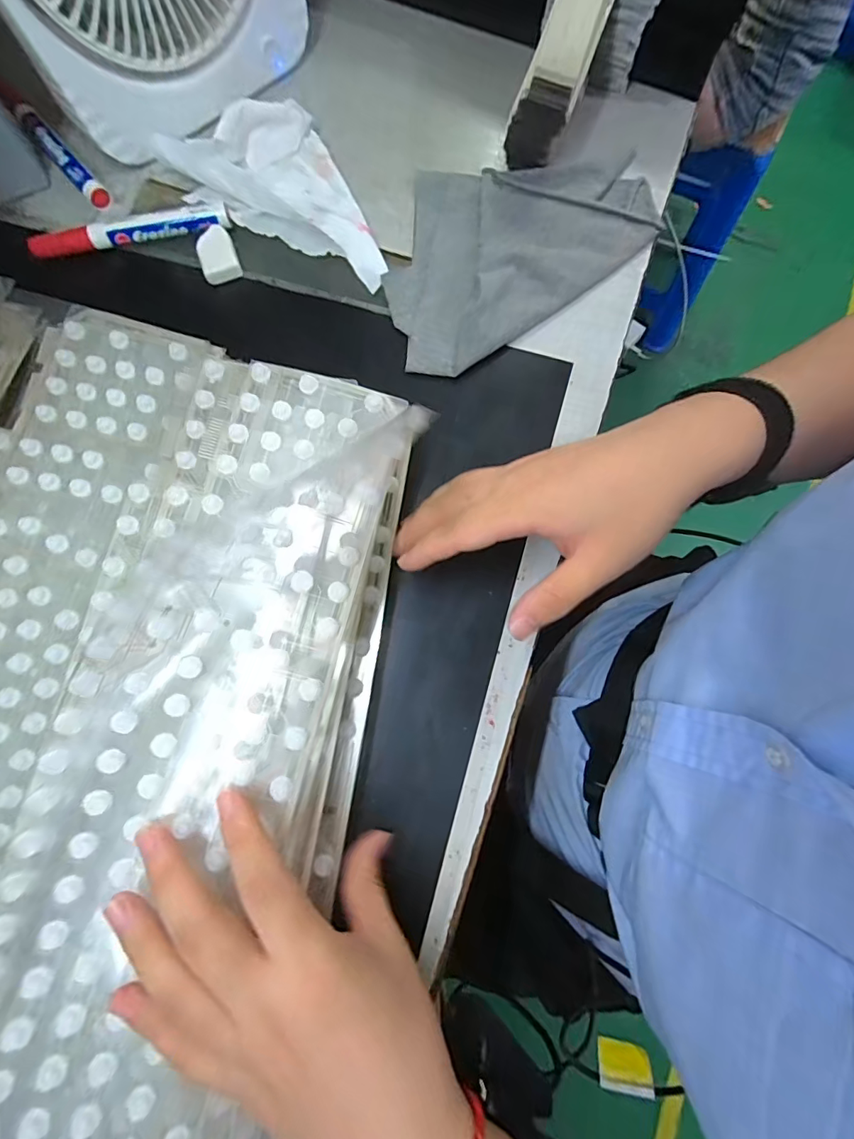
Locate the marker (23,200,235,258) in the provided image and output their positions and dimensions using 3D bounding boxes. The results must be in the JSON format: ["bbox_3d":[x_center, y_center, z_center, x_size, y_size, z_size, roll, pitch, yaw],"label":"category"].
[{"bbox_3d":[-0.212,-0.242,0.347,0.138,0.013,0.016,-13,79,-2],"label":"marker"}]

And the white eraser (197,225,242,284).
[{"bbox_3d":[-0.150,-0.225,0.346,0.027,0.008,0.041,-22,79,-4],"label":"white eraser"}]

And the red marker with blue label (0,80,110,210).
[{"bbox_3d":[-0.283,-0.320,0.361,0.017,0.014,0.130,-41,81,-7],"label":"red marker with blue label"}]

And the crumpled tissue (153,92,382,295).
[{"bbox_3d":[-0.100,-0.285,0.347,0.185,0.034,0.090,27,80,6],"label":"crumpled tissue"}]

